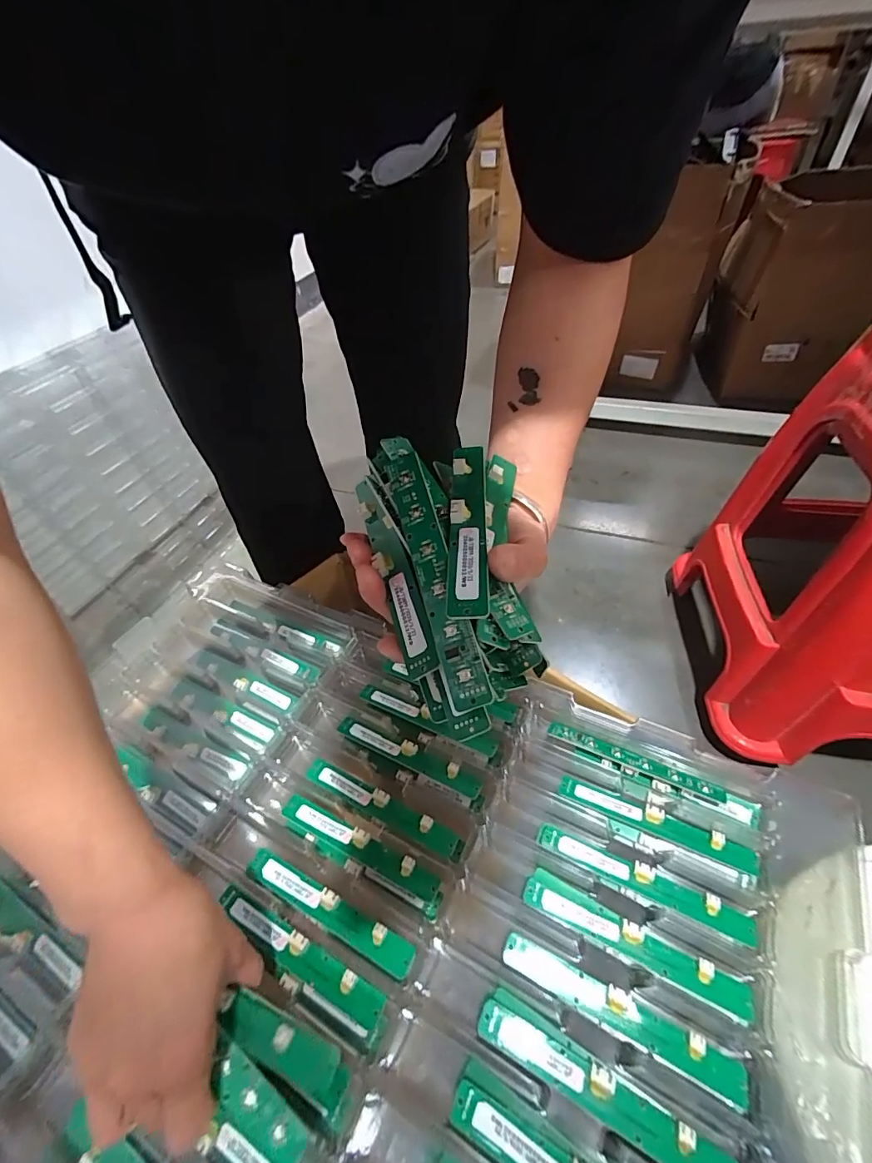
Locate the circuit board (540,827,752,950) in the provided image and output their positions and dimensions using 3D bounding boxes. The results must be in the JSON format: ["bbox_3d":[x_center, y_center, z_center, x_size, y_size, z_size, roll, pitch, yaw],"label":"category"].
[{"bbox_3d":[0.144,0.209,0.330,0.142,0.008,0.021,17,51,19],"label":"circuit board"}]

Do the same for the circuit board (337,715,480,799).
[{"bbox_3d":[-0.026,0.152,0.410,0.137,0.011,0.021,16,51,19],"label":"circuit board"}]

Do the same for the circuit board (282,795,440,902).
[{"bbox_3d":[-0.062,0.205,0.362,0.139,0.009,0.021,18,51,20],"label":"circuit board"}]

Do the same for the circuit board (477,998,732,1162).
[{"bbox_3d":[0.090,0.284,0.258,0.139,0.008,0.021,19,52,21],"label":"circuit board"}]

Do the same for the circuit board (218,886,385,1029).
[{"bbox_3d":[-0.097,0.251,0.315,0.134,0.006,0.022,18,51,20],"label":"circuit board"}]

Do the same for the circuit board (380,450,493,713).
[{"bbox_3d":[-0.002,-0.007,0.233,0.019,0.009,0.140,-14,69,-7],"label":"circuit board"}]

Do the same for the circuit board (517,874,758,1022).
[{"bbox_3d":[0.126,0.235,0.304,0.139,0.008,0.024,17,51,19],"label":"circuit board"}]

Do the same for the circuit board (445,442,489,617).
[{"bbox_3d":[0.016,-0.033,0.245,0.020,0.009,0.128,-2,48,6],"label":"circuit board"}]

